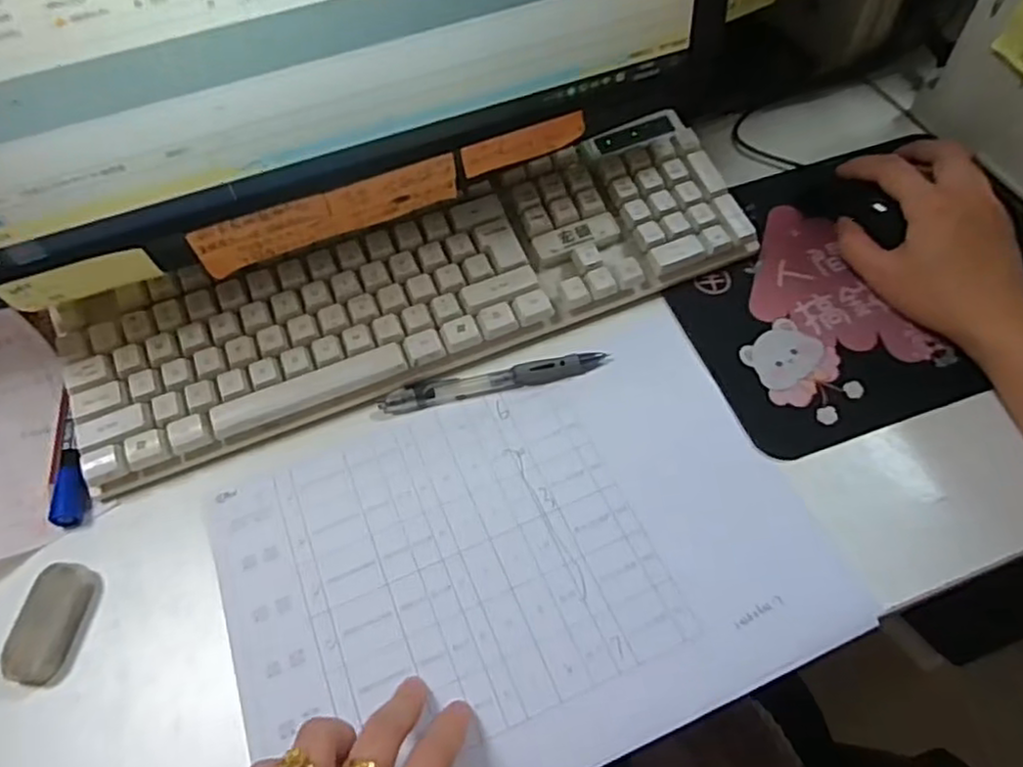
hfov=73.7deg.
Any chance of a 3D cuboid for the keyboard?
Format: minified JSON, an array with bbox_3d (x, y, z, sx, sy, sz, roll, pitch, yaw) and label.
[{"bbox_3d":[-0.057,-0.060,0.436,0.427,0.046,0.117,-20,58,-10],"label":"keyboard"}]

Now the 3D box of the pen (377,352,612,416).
[{"bbox_3d":[-0.010,-0.004,0.417,0.138,0.011,0.017,-11,56,-4],"label":"pen"}]

